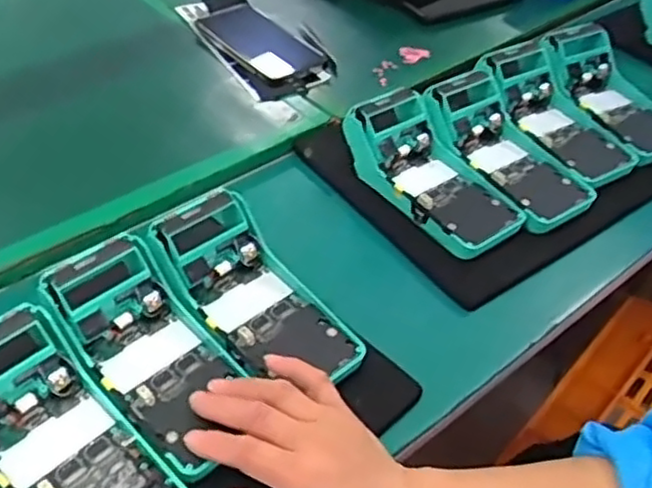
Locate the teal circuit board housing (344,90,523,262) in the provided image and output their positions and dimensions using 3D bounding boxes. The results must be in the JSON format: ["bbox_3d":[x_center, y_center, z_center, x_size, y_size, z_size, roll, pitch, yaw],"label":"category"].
[{"bbox_3d":[0.096,-0.060,0.614,0.076,0.075,0.161,-28,52,-28],"label":"teal circuit board housing"}]

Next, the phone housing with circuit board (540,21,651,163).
[{"bbox_3d":[0.302,-0.162,0.706,0.096,0.056,0.164,-23,49,-24],"label":"phone housing with circuit board"}]

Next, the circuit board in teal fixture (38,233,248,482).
[{"bbox_3d":[-0.113,0.069,0.461,0.164,0.062,0.077,35,52,29],"label":"circuit board in teal fixture"}]

